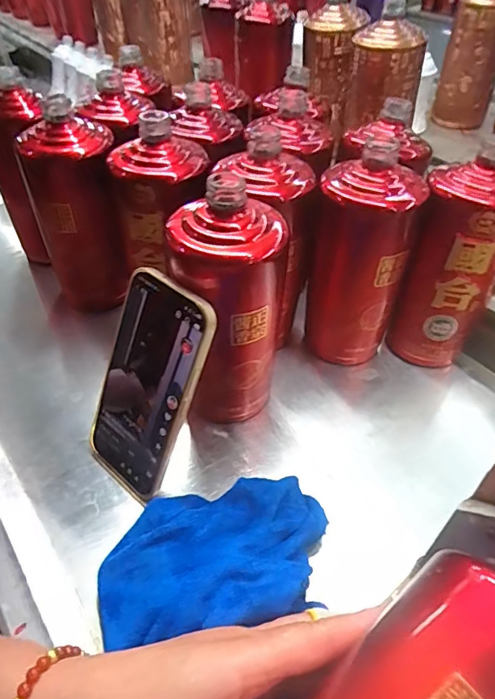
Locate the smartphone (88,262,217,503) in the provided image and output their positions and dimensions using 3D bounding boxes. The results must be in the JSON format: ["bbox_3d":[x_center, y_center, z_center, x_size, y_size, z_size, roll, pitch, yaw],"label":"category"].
[{"bbox_3d":[-0.075,0.028,0.345,0.076,0.164,0.008,32,25,25],"label":"smartphone"}]

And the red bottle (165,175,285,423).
[{"bbox_3d":[-0.012,-0.023,0.366,0.081,0.197,0.070,-2,45,3],"label":"red bottle"}]

